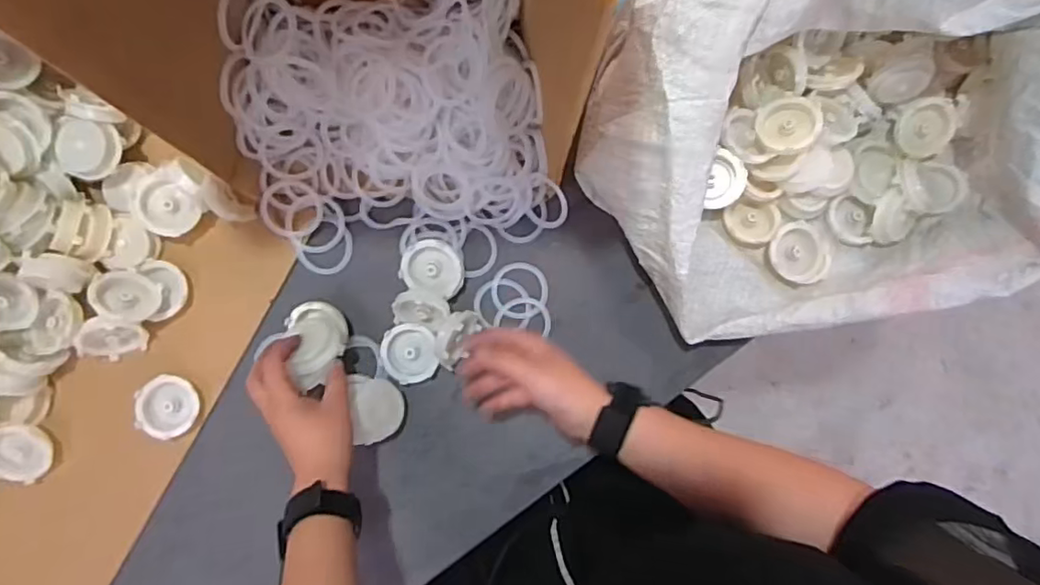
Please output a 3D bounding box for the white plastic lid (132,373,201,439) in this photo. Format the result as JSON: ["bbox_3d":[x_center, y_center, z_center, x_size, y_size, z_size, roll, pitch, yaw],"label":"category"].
[{"bbox_3d":[-0.343,0.110,0.589,0.056,0.015,0.058,0,85,-2],"label":"white plastic lid"}]

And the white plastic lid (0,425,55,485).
[{"bbox_3d":[-0.470,0.151,0.565,0.053,0.006,0.056,-2,96,-23],"label":"white plastic lid"}]

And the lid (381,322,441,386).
[{"bbox_3d":[-0.109,0.060,0.600,0.054,0.011,0.056,0,85,-2],"label":"lid"}]

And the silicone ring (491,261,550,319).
[{"bbox_3d":[0.000,-0.002,0.617,0.056,0.009,0.059,0,85,-2],"label":"silicone ring"}]

